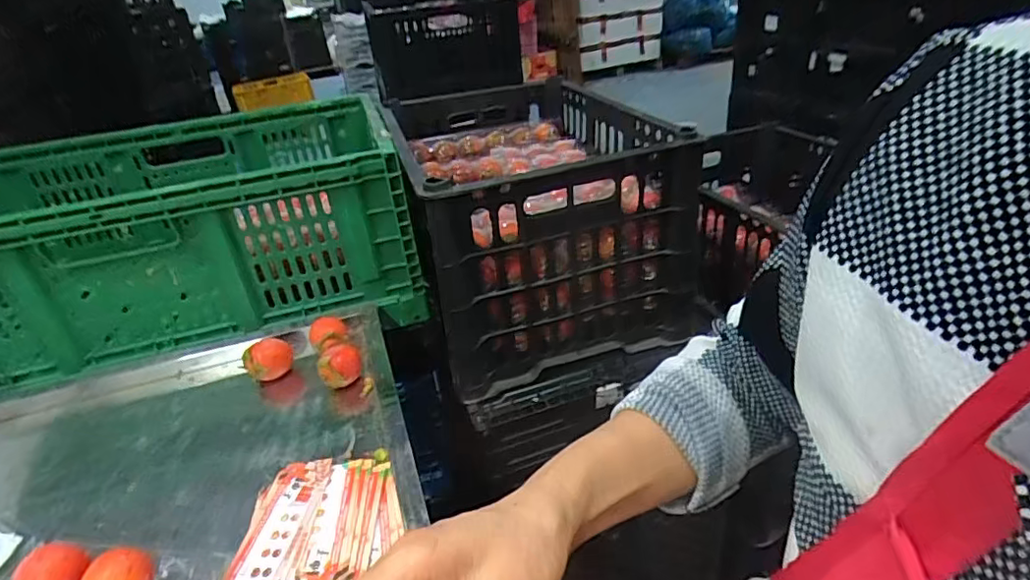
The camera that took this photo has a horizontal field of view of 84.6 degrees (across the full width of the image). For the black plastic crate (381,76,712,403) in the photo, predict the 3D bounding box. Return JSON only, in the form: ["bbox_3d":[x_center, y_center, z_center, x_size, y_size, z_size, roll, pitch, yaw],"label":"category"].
[{"bbox_3d":[0.014,-0.120,0.867,0.337,0.275,0.467,-14,32,-13],"label":"black plastic crate"}]

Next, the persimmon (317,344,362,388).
[{"bbox_3d":[-0.175,0.080,0.574,0.036,0.046,0.043,-6,31,1],"label":"persimmon"}]

